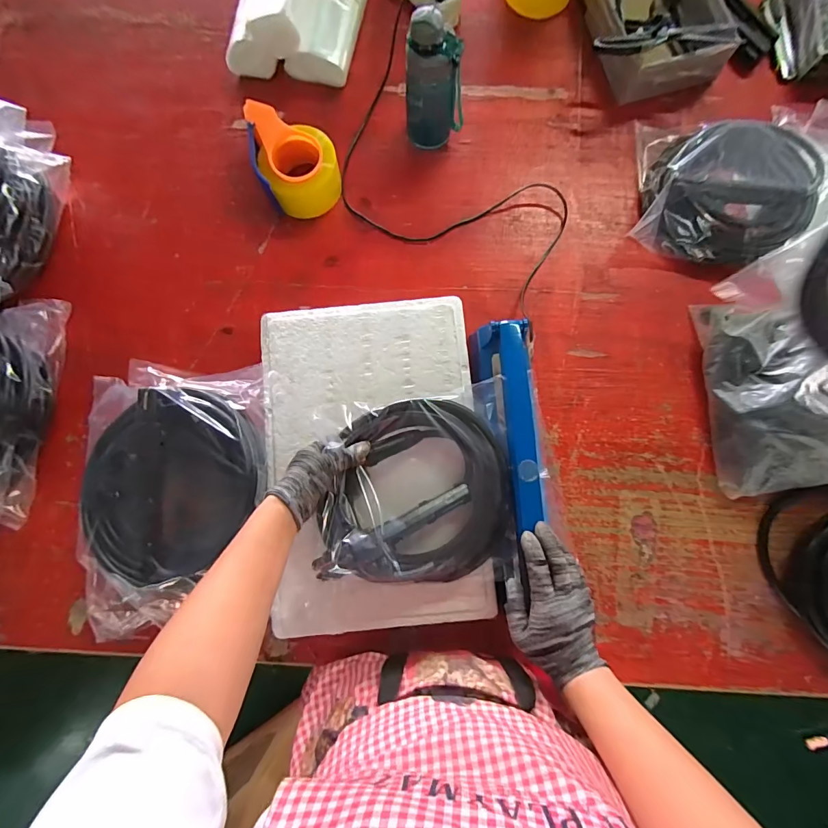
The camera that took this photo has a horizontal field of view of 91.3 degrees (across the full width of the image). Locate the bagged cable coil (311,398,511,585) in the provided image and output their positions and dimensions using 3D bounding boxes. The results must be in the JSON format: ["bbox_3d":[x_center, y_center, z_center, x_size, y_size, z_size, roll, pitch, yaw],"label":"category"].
[{"bbox_3d":[0.015,0.088,0.483,0.209,0.085,0.201,0,83,0],"label":"bagged cable coil"}]

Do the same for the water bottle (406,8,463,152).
[{"bbox_3d":[0.030,-0.477,0.593,0.085,0.168,0.061,-17,83,-2],"label":"water bottle"}]

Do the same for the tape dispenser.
[{"bbox_3d":[-0.181,-0.392,0.628,0.123,0.077,0.146,-12,83,-2],"label":"tape dispenser"}]

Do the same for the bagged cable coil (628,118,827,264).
[{"bbox_3d":[0.492,-0.346,0.624,0.276,0.064,0.241,7,83,1],"label":"bagged cable coil"}]

